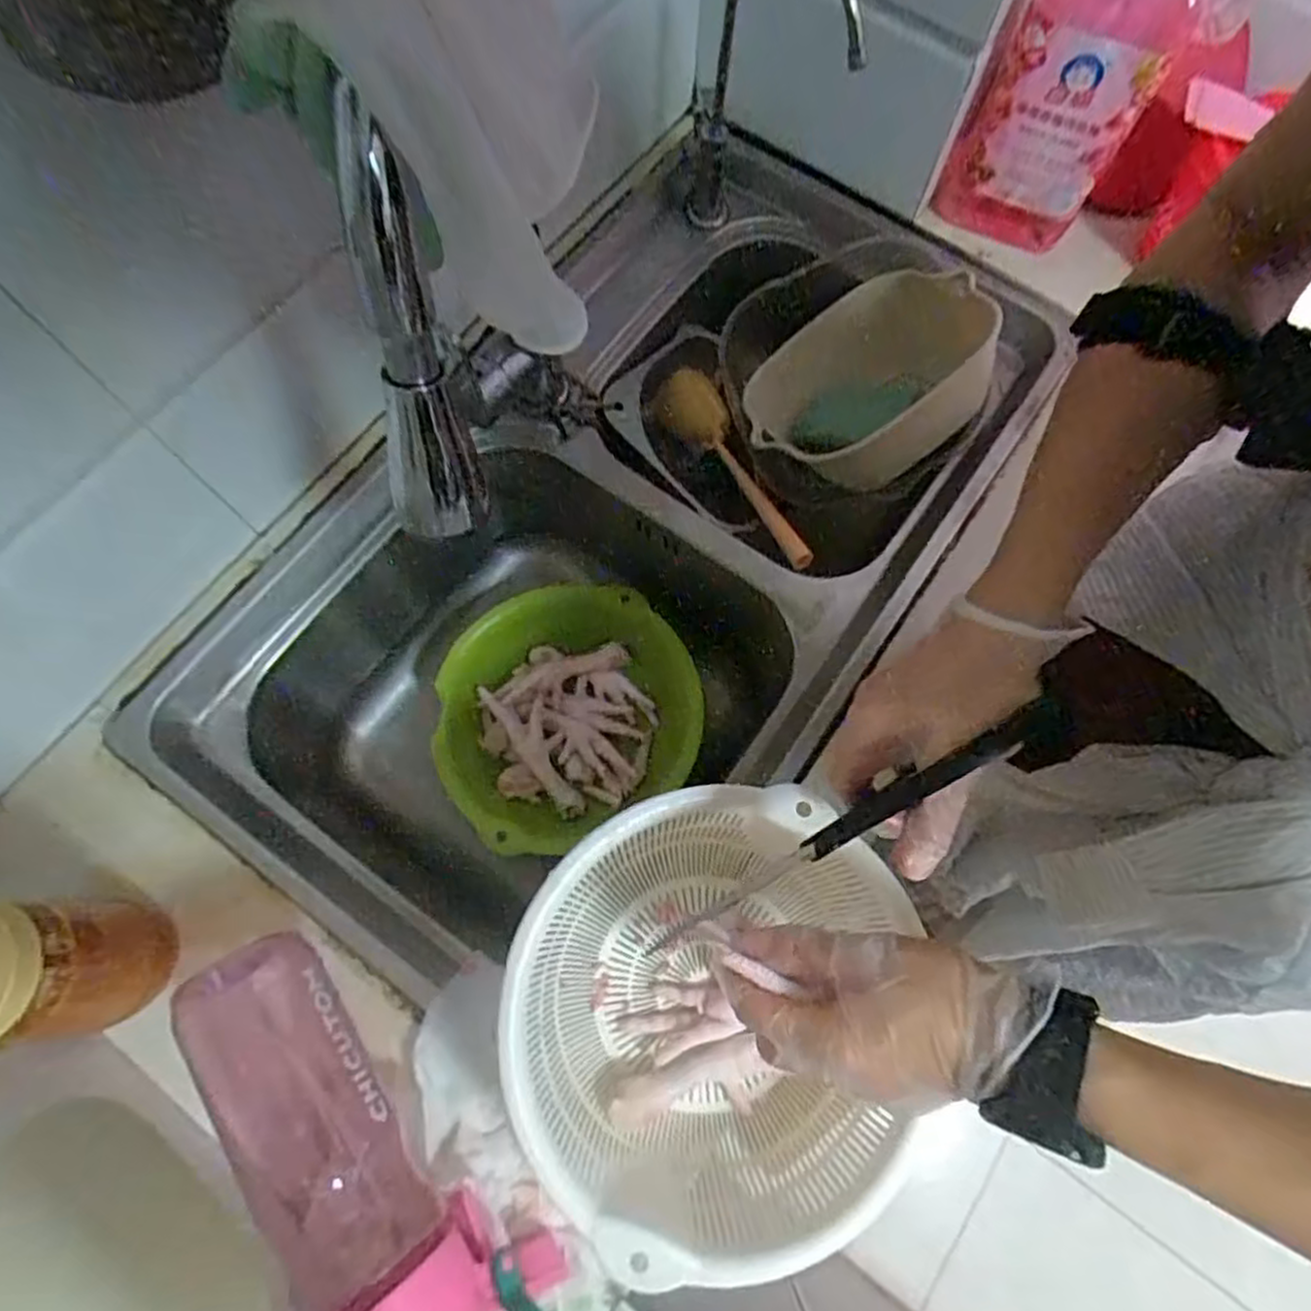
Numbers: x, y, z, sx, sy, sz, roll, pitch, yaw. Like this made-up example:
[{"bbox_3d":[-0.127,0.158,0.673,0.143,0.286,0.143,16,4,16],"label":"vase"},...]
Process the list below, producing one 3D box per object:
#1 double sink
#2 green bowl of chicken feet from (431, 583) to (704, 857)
[{"bbox_3d":[-0.003,-0.114,0.681,0.436,0.222,0.758,32,75,7],"label":"double sink"},{"bbox_3d":[-0.082,0.050,0.700,0.234,0.081,0.214,1,73,-2],"label":"green bowl of chicken feet"}]

